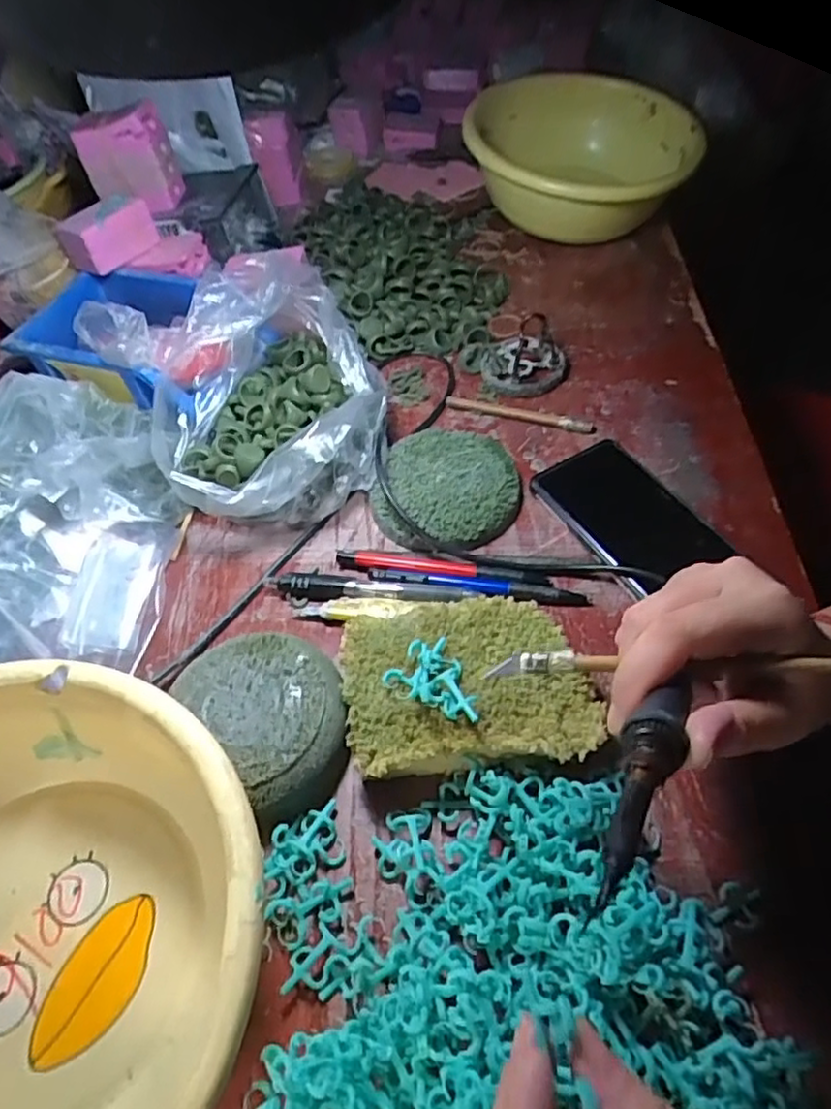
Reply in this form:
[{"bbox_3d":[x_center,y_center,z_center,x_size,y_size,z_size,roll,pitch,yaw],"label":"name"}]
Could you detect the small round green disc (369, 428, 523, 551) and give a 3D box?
[{"bbox_3d":[0.022,-0.049,0.472,0.102,0.023,0.099,-3,53,4],"label":"small round green disc"}]

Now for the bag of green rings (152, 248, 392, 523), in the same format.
[{"bbox_3d":[-0.111,-0.122,0.490,0.168,0.097,0.196,-18,54,-8],"label":"bag of green rings"}]

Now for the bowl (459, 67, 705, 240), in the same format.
[{"bbox_3d":[0.169,-0.402,0.660,0.211,0.096,0.239,12,54,11],"label":"bowl"}]

